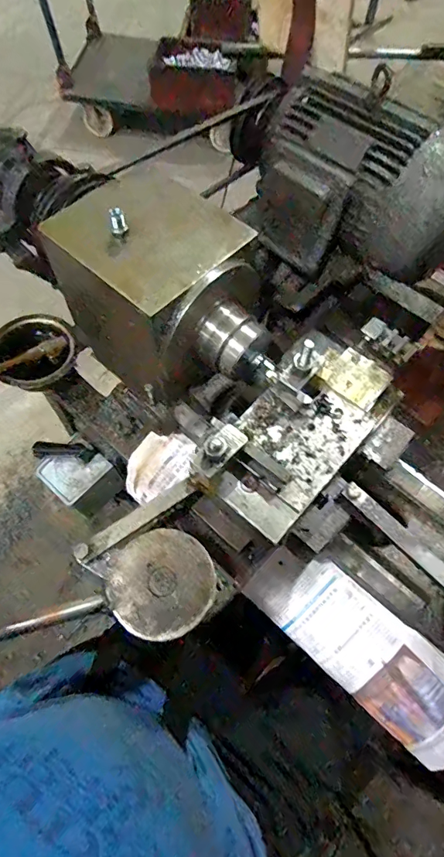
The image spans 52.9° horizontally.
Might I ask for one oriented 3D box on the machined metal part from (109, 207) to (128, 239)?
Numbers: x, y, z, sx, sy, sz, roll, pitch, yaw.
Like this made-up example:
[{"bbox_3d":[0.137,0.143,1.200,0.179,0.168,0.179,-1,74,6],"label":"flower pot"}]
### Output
[{"bbox_3d":[-0.102,-0.201,0.437,0.015,0.028,0.010,-14,64,-9],"label":"machined metal part"}]

